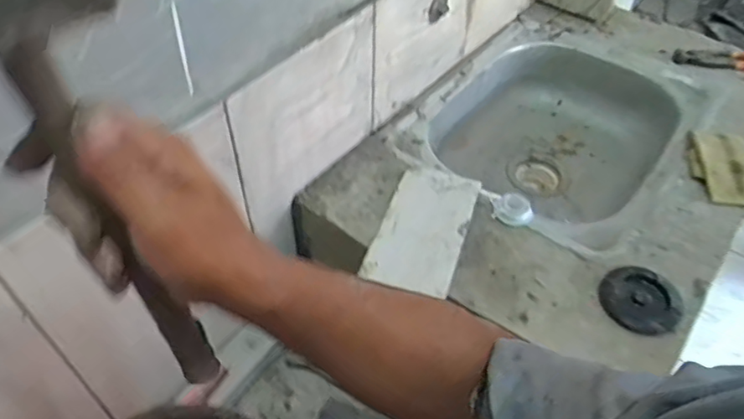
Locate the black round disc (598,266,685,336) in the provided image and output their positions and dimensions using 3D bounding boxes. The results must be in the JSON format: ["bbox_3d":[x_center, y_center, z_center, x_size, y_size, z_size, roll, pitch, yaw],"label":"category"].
[{"bbox_3d":[0.315,0.105,0.679,0.089,0.011,0.092,1,48,-1],"label":"black round disc"}]

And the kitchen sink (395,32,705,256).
[{"bbox_3d":[0.290,-0.092,1.000,0.376,0.208,0.469,30,54,23],"label":"kitchen sink"}]

